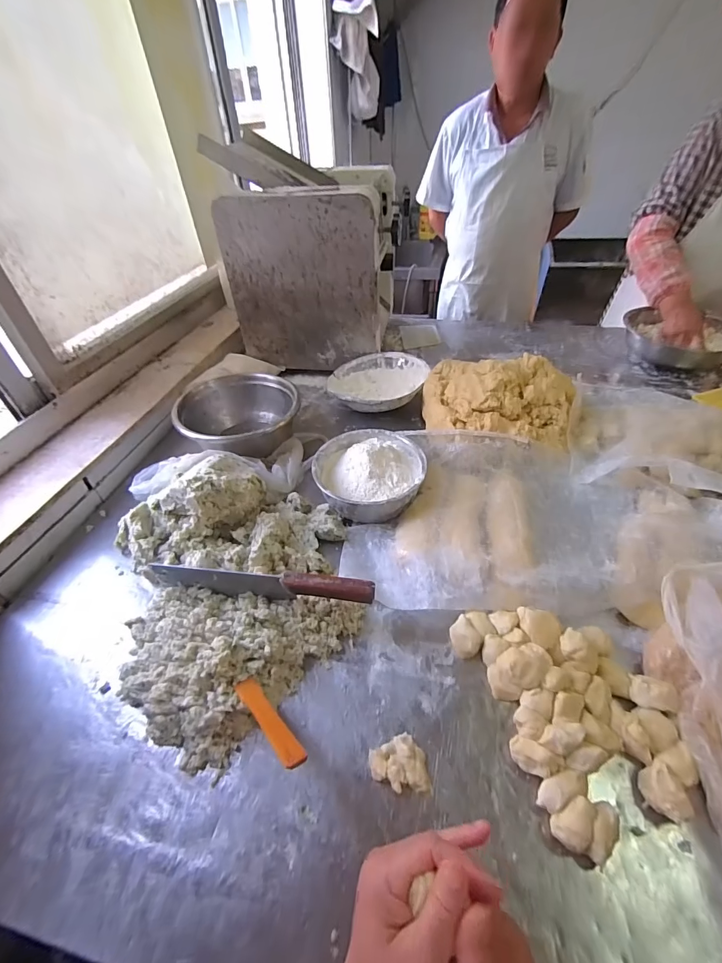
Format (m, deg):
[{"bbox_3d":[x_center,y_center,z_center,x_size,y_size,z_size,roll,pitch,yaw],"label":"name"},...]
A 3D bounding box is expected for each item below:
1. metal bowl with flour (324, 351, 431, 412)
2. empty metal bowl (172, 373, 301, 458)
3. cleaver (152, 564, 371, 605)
[{"bbox_3d":[0.035,-0.223,0.936,0.211,0.076,0.197,-2,44,2],"label":"metal bowl with flour"},{"bbox_3d":[-0.253,-0.134,0.828,0.229,0.104,0.206,-25,48,-21],"label":"empty metal bowl"},{"bbox_3d":[-0.132,0.136,0.534,0.299,0.054,0.027,4,44,9],"label":"cleaver"}]

